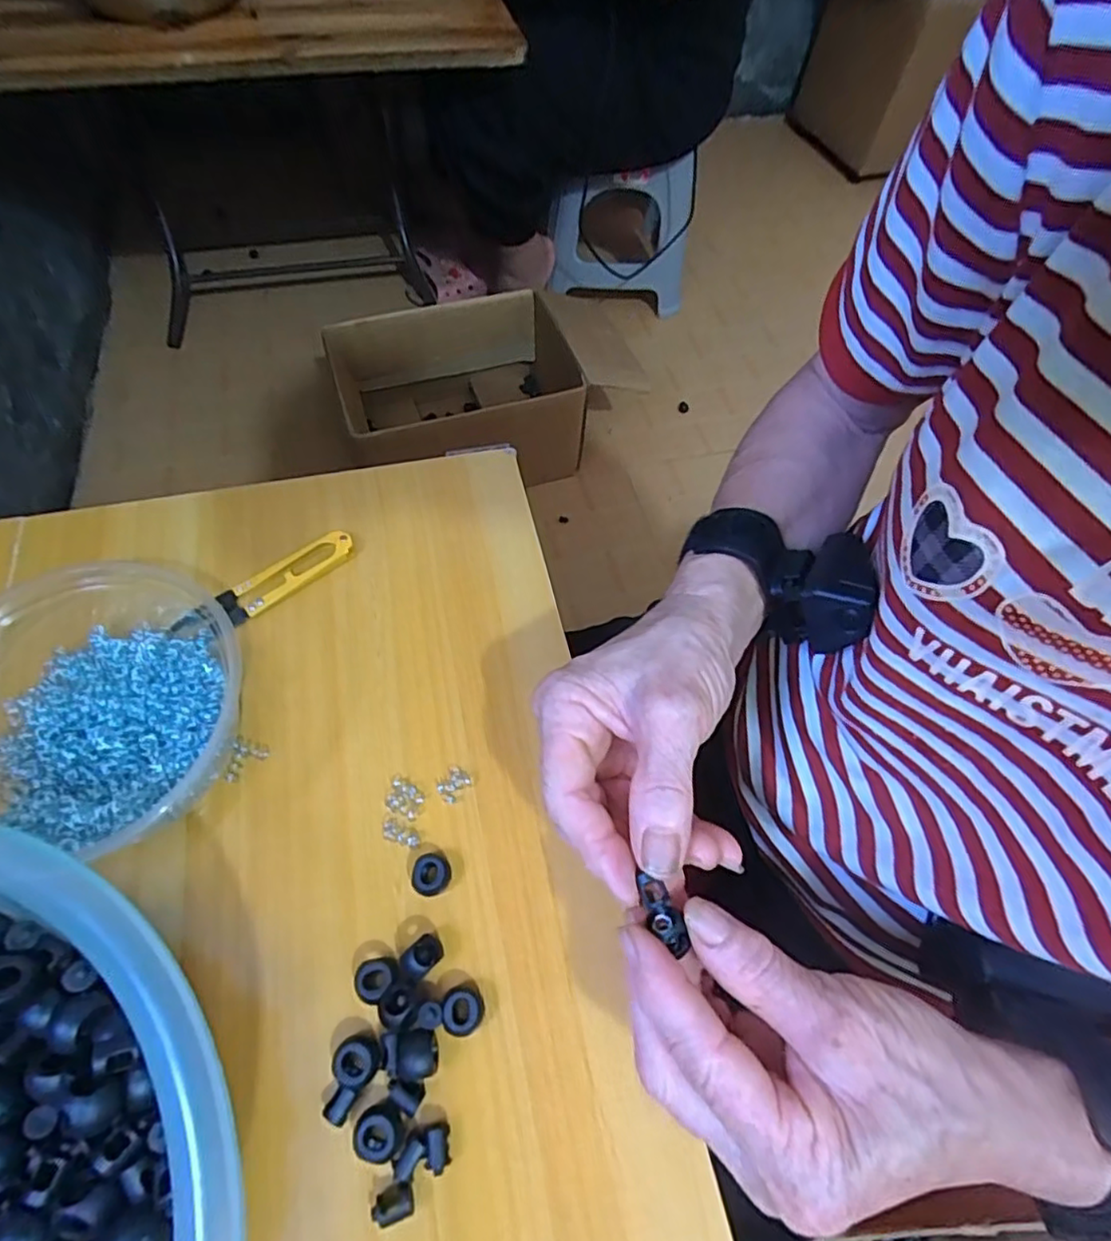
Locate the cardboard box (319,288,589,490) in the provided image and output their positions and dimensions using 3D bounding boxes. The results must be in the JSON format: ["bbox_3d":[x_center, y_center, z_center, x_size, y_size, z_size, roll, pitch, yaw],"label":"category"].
[{"bbox_3d":[-0.131,-0.349,1.014,0.398,0.192,0.259,-15,62,-12],"label":"cardboard box"}]

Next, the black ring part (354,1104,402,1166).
[{"bbox_3d":[-0.066,0.192,0.234,0.017,0.008,0.017,2,60,-3],"label":"black ring part"}]

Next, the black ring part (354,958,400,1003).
[{"bbox_3d":[-0.074,0.148,0.260,0.016,0.013,0.018,40,65,18],"label":"black ring part"}]

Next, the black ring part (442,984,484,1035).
[{"bbox_3d":[-0.038,0.159,0.255,0.016,0.012,0.017,2,60,-3],"label":"black ring part"}]

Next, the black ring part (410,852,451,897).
[{"bbox_3d":[-0.056,0.114,0.280,0.017,0.012,0.017,2,60,-3],"label":"black ring part"}]

